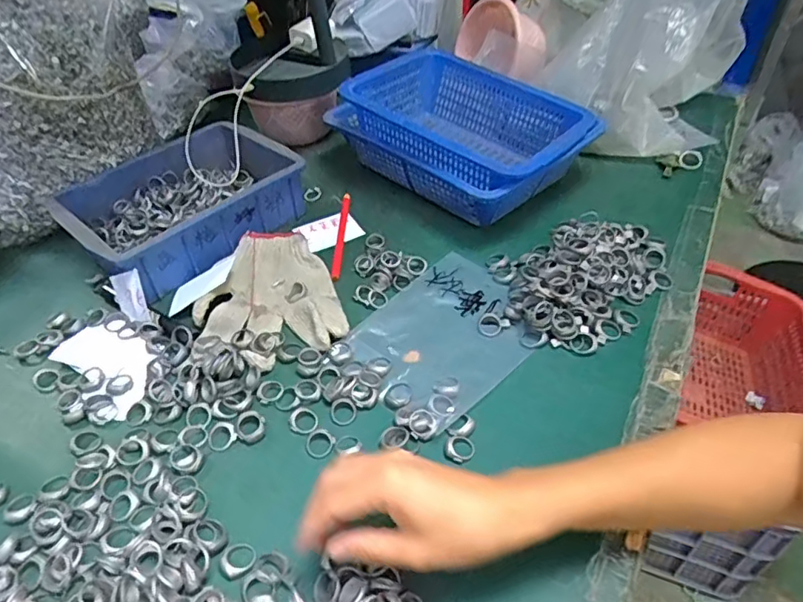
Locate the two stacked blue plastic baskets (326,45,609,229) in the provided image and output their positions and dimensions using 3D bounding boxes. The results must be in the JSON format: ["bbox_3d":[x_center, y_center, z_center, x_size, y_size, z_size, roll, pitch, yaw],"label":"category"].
[{"bbox_3d":[0.069,-0.207,0.702,0.294,0.103,0.193,32,53,30],"label":"two stacked blue plastic baskets"}]

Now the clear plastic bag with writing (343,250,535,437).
[{"bbox_3d":[0.045,0.027,0.535,0.145,0.009,0.179,31,52,33],"label":"clear plastic bag with writing"}]

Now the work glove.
[{"bbox_3d":[-0.141,-0.012,0.579,0.138,0.020,0.196,-16,46,-14],"label":"work glove"}]

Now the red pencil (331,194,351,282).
[{"bbox_3d":[-0.071,-0.074,0.656,0.011,0.011,0.155,-1,44,2],"label":"red pencil"}]

